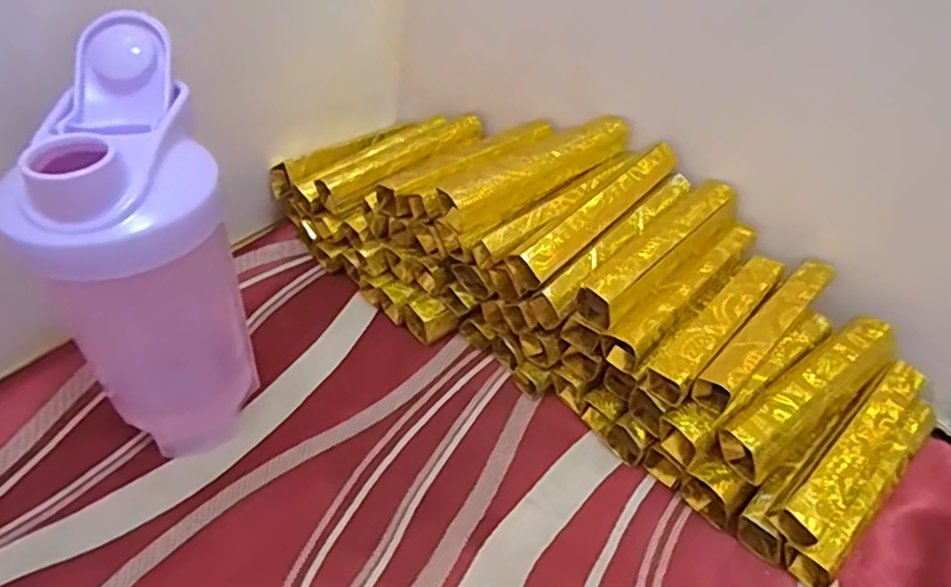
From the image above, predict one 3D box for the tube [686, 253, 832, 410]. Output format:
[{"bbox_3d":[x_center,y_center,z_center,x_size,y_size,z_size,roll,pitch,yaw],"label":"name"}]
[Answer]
[{"bbox_3d":[0.159,0.017,0.354,0.019,0.017,0.130,34,51,29],"label":"tube"}]

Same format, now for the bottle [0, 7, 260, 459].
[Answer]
[{"bbox_3d":[-0.160,-0.012,0.320,0.084,0.186,0.110,-20,47,-22],"label":"bottle"}]

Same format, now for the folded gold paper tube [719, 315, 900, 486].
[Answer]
[{"bbox_3d":[0.179,0.051,0.345,0.130,0.023,0.027,-27,51,-28],"label":"folded gold paper tube"}]

